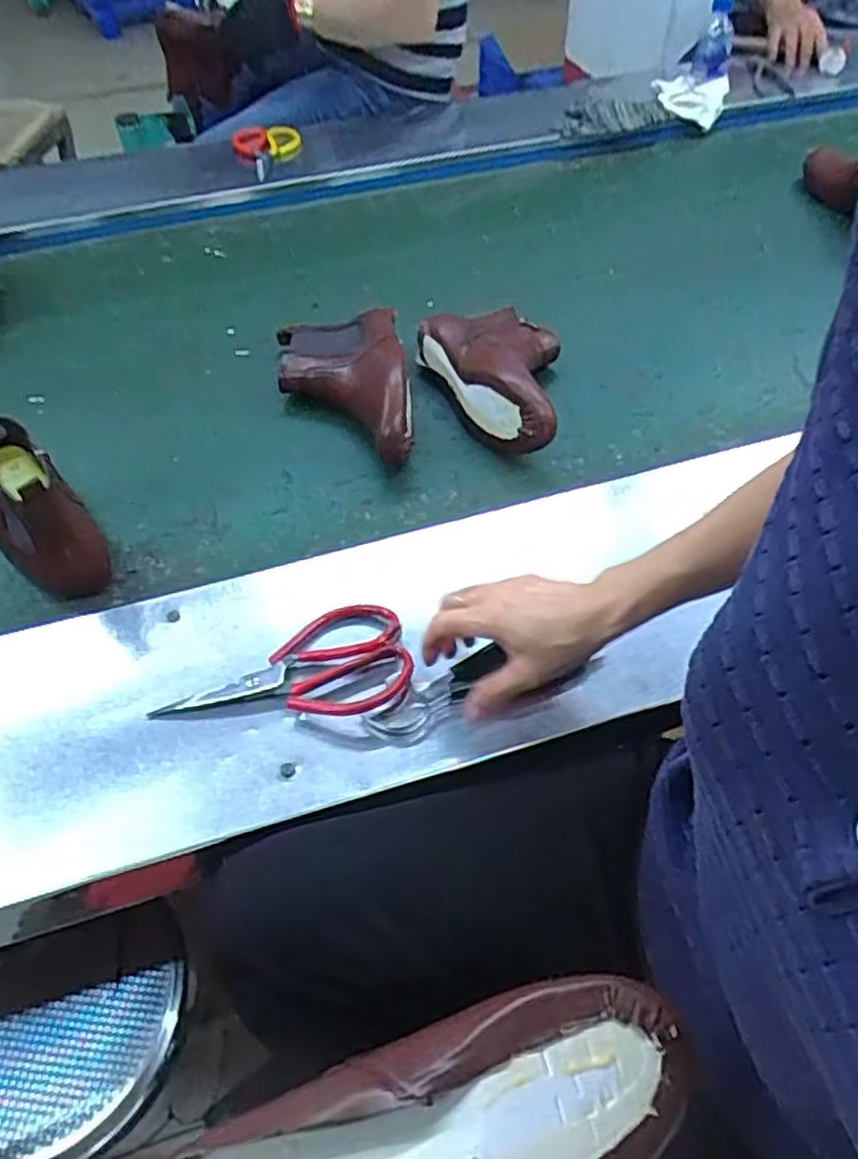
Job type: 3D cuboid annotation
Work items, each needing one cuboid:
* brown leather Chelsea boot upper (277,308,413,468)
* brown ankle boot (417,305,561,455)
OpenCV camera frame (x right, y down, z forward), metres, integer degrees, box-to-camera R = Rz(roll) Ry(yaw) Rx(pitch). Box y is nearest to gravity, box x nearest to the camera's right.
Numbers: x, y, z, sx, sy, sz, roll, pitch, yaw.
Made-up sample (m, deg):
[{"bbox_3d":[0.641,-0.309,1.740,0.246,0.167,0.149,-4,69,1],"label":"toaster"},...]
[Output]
[{"bbox_3d":[-0.096,-0.221,0.822,0.139,0.074,0.238,-9,52,-5],"label":"brown leather Chelsea boot upper"},{"bbox_3d":[0.097,-0.230,0.821,0.141,0.069,0.230,-21,54,-14],"label":"brown ankle boot"}]

